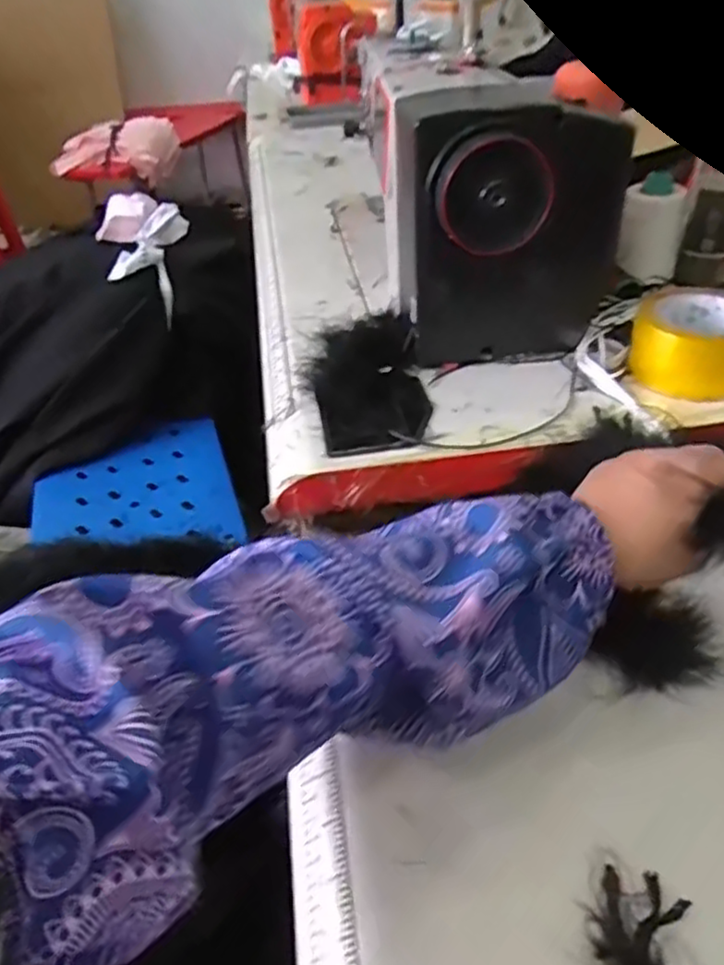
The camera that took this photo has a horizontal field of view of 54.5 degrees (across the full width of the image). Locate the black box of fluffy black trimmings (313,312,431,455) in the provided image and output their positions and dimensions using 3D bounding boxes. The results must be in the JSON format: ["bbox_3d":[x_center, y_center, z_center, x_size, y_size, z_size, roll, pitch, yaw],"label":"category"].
[{"bbox_3d":[0.004,-0.106,0.643,0.093,0.030,0.223,-5,38,-2],"label":"black box of fluffy black trimmings"}]

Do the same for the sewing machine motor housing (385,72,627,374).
[{"bbox_3d":[0.123,-0.251,0.661,0.199,0.221,0.182,-8,38,-1],"label":"sewing machine motor housing"}]

